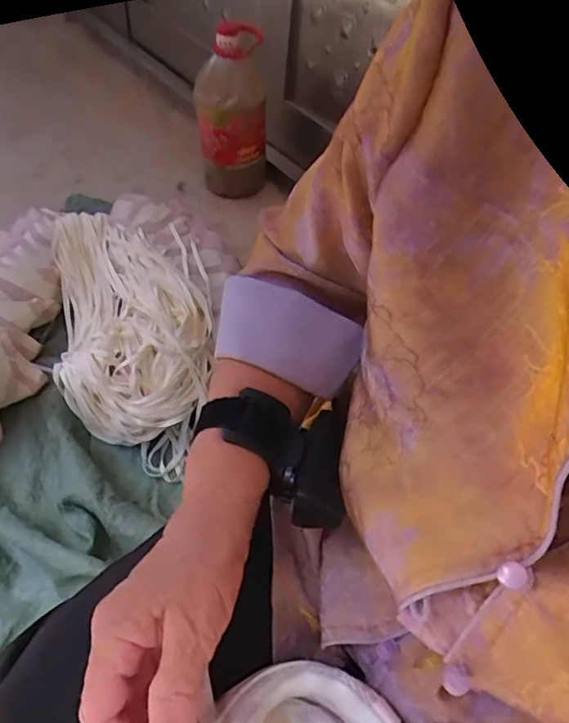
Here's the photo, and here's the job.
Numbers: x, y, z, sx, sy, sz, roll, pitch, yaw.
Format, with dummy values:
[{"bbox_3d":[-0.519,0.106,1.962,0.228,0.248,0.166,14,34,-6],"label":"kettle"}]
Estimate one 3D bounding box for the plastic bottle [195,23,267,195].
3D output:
[{"bbox_3d":[-0.126,-0.575,1.266,0.160,0.382,0.159,-1,51,-7],"label":"plastic bottle"}]

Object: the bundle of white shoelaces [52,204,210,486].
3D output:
[{"bbox_3d":[-0.260,-0.066,0.922,0.259,0.161,0.496,-9,52,-14],"label":"bundle of white shoelaces"}]

